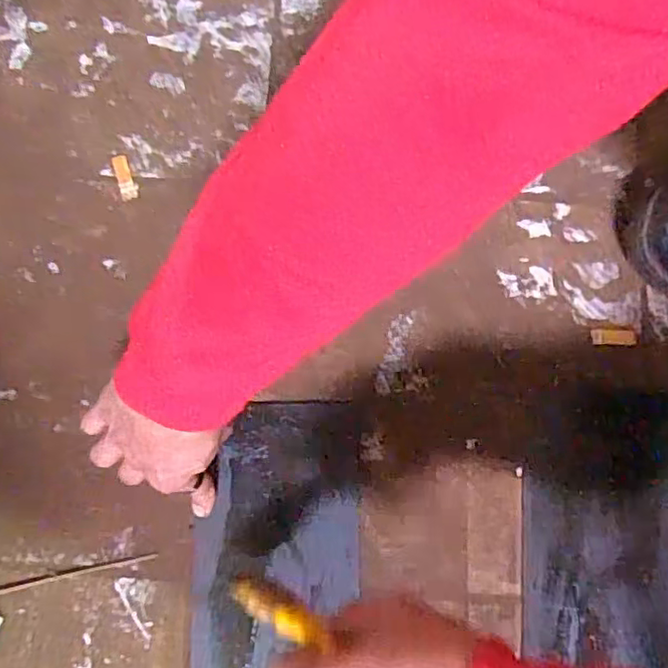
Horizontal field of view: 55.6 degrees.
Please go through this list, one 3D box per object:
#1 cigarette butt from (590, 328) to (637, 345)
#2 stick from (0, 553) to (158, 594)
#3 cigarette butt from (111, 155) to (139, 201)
[{"bbox_3d":[0.214,0.002,0.484,0.033,0.004,0.012,0,80,0],"label":"cigarette butt"},{"bbox_3d":[-0.225,0.182,0.459,0.190,0.004,0.006,-13,80,-2],"label":"stick"},{"bbox_3d":[-0.169,-0.127,0.512,0.015,0.004,0.038,-17,80,-3],"label":"cigarette butt"}]

